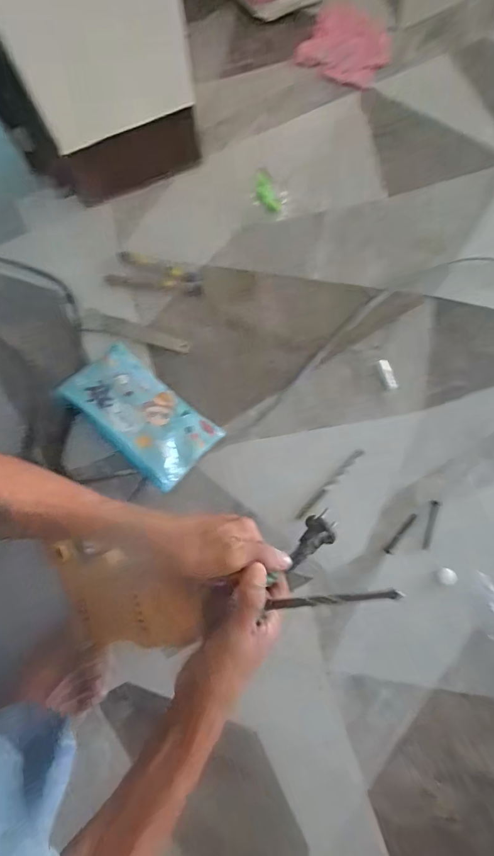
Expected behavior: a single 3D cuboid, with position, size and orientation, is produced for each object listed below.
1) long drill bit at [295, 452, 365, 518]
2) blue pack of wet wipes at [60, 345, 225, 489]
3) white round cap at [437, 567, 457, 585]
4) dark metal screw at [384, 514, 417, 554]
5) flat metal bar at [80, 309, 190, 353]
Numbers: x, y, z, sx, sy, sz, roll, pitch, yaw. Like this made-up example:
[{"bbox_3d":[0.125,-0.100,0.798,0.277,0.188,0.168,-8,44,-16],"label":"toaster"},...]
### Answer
[{"bbox_3d":[0.102,0.068,0.503,0.010,0.004,0.113,43,82,9],"label":"long drill bit"},{"bbox_3d":[-0.132,-0.017,0.508,0.185,0.045,0.097,39,82,8],"label":"blue pack of wet wipes"},{"bbox_3d":[0.232,0.173,0.478,0.016,0.012,0.019,34,81,7],"label":"white round cap"},{"bbox_3d":[0.185,0.126,0.492,0.009,0.004,0.058,41,82,8],"label":"dark metal screw"},{"bbox_3d":[-0.150,-0.127,0.547,0.146,0.005,0.028,15,79,4],"label":"flat metal bar"}]

